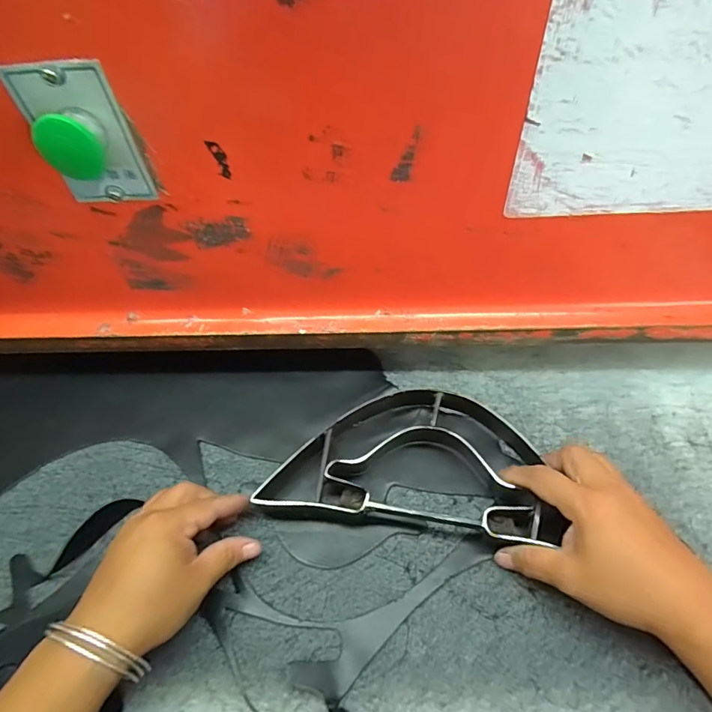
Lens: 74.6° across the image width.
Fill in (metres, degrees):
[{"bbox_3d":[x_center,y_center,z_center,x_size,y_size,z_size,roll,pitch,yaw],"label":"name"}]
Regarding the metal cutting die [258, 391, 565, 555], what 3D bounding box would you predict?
[{"bbox_3d":[0.044,0.081,0.395,0.223,0.043,0.126,6,55,8],"label":"metal cutting die"}]

